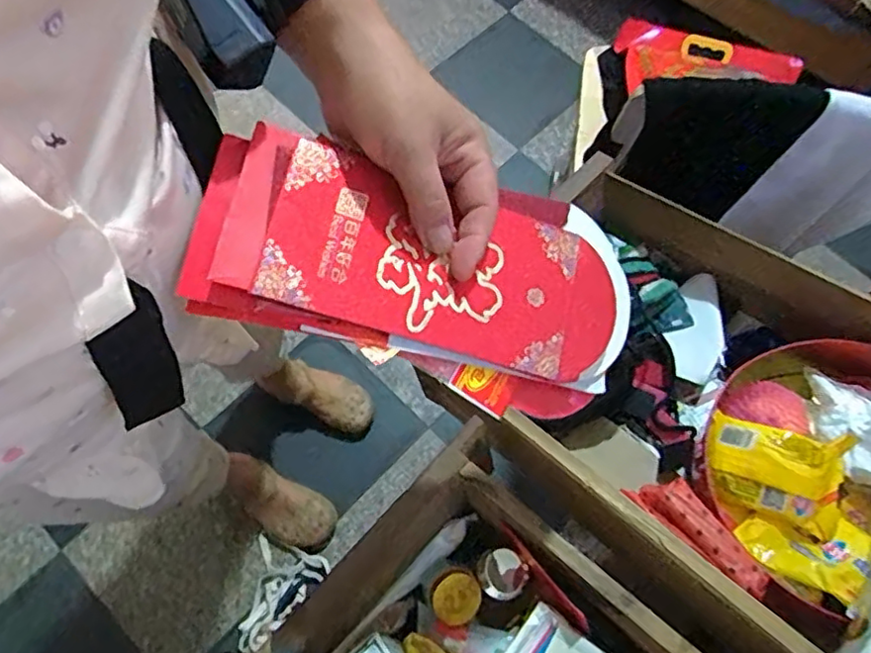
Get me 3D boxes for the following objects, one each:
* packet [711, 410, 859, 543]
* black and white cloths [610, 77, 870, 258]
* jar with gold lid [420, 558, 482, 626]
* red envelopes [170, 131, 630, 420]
[{"bbox_3d":[0.252,0.112,0.472,0.093,0.026,0.076,7,68,46],"label":"packet"},{"bbox_3d":[0.423,-0.184,0.747,0.311,0.243,0.052,23,69,6],"label":"black and white cloths"},{"bbox_3d":[0.012,0.209,0.489,0.043,0.046,0.037,41,72,13],"label":"jar with gold lid"},{"bbox_3d":[-0.005,-0.030,0.337,0.232,0.026,0.115,16,68,-14],"label":"red envelopes"}]

